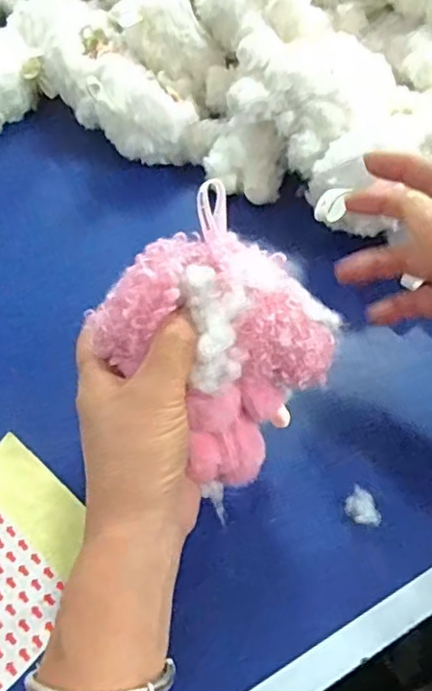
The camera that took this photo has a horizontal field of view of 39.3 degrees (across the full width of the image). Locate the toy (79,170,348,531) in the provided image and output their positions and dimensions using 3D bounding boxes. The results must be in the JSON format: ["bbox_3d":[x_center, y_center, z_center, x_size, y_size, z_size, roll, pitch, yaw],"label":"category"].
[{"bbox_3d":[-0.001,-0.002,0.323,0.094,0.094,0.109,-38,63,-21],"label":"toy"}]

